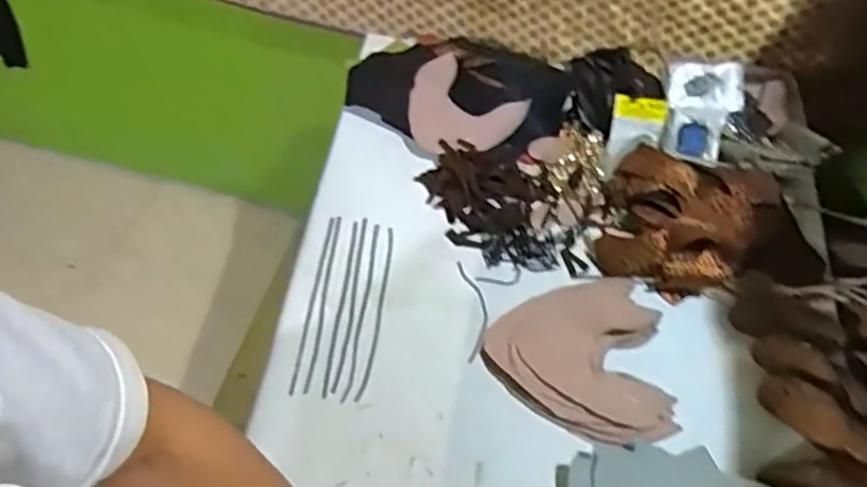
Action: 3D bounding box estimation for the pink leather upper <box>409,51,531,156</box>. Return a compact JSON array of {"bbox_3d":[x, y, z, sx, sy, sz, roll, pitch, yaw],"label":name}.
[{"bbox_3d":[0.034,-0.186,0.942,0.157,0.034,0.146,31,62,16],"label":"pink leather upper"}]

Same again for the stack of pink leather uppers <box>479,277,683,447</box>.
[{"bbox_3d":[0.191,0.138,0.781,0.206,0.015,0.211,-31,65,-20],"label":"stack of pink leather uppers"}]

